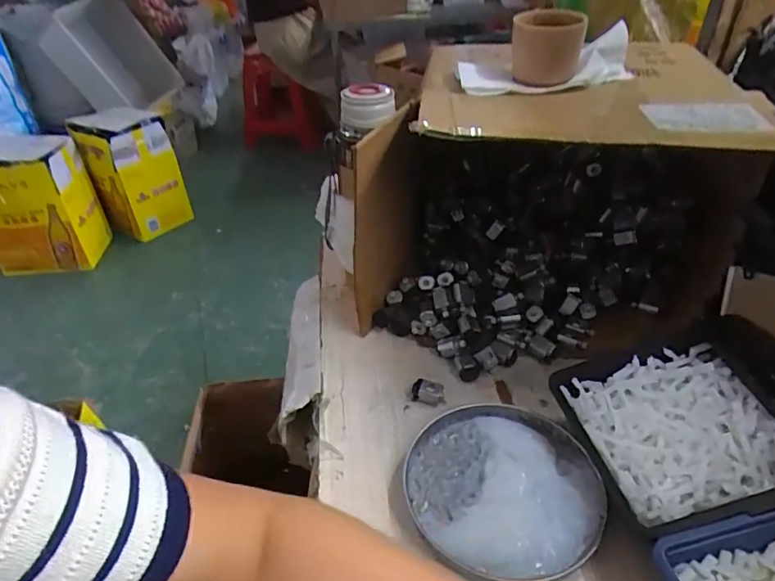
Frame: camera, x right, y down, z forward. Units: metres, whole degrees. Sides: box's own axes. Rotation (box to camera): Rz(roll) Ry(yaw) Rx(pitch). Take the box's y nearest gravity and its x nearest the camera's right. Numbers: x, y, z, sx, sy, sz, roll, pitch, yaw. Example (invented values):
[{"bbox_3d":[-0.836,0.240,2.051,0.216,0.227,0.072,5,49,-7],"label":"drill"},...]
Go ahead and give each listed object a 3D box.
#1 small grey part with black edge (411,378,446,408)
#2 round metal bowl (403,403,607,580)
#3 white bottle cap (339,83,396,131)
[{"bbox_3d":[0.037,0.094,0.473,0.030,0.017,0.017,10,39,16],"label":"small grey part with black edge"},{"bbox_3d":[0.086,0.149,0.397,0.141,0.023,0.141,-2,37,1],"label":"round metal bowl"},{"bbox_3d":[-0.020,-0.174,0.496,0.052,0.036,0.052,-2,37,1],"label":"white bottle cap"}]

